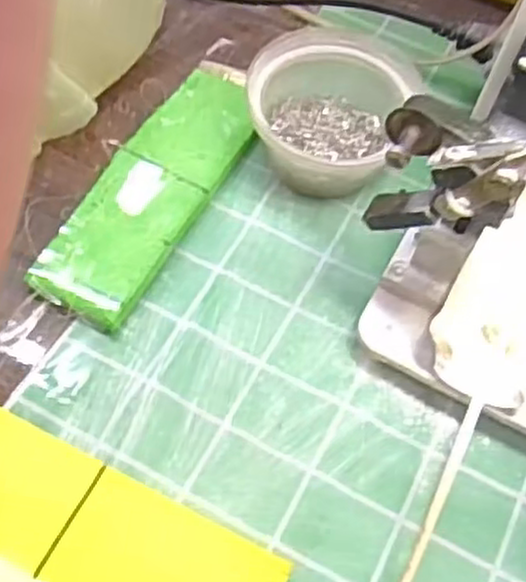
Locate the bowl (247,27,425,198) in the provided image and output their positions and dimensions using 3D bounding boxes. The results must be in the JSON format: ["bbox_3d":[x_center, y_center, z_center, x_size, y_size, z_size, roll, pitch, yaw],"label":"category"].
[{"bbox_3d":[0.037,-0.105,0.453,0.087,0.055,0.088,2,60,-3],"label":"bowl"}]

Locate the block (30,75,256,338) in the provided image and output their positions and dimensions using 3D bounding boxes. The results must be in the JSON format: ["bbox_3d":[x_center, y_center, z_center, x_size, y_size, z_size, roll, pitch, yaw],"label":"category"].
[{"bbox_3d":[-0.061,-0.060,0.441,0.059,0.014,0.181,25,61,10],"label":"block"}]

